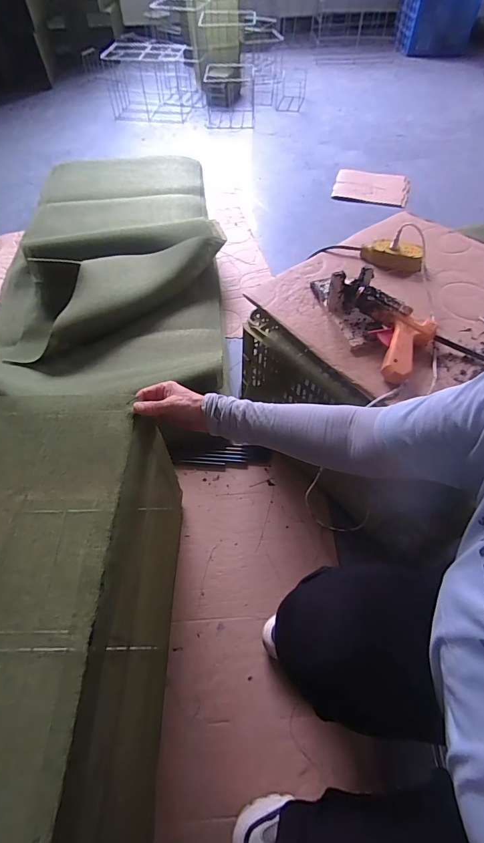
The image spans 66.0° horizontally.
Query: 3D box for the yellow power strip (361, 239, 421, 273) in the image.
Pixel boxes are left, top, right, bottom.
[{"bbox_3d":[0.331,-0.369,0.824,0.134,0.037,0.056,21,59,15],"label":"yellow power strip"}]

